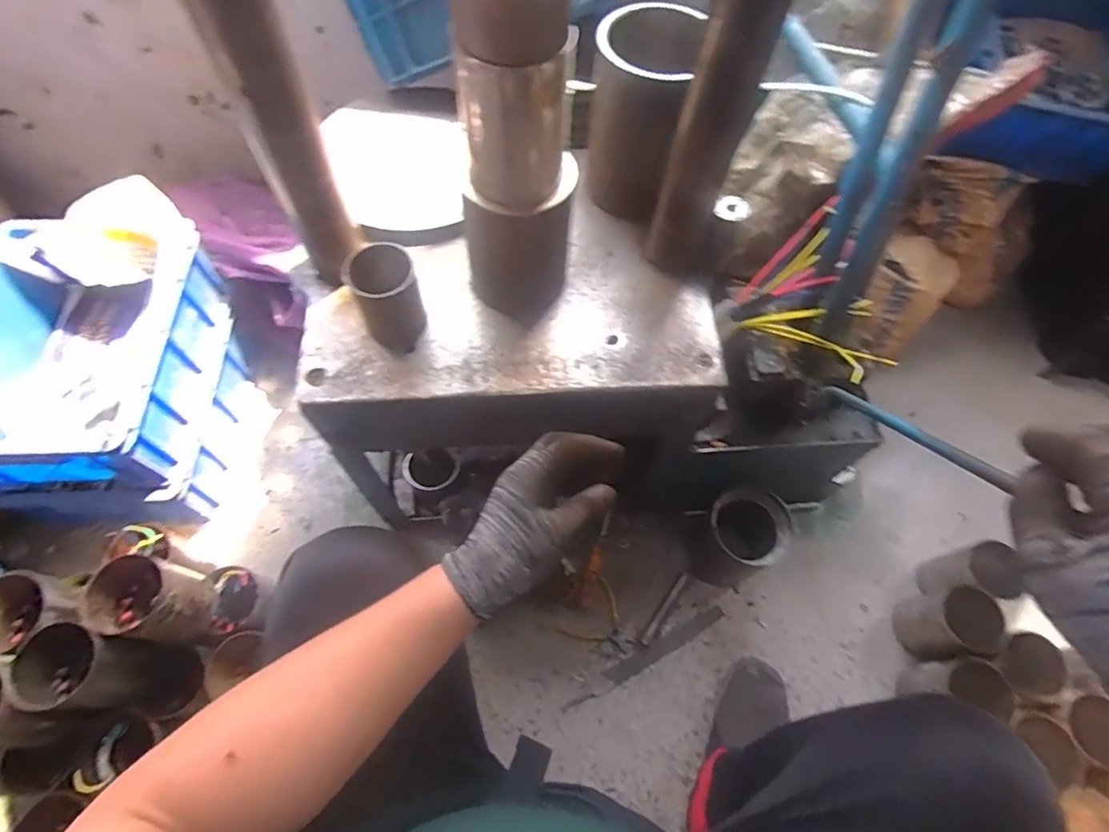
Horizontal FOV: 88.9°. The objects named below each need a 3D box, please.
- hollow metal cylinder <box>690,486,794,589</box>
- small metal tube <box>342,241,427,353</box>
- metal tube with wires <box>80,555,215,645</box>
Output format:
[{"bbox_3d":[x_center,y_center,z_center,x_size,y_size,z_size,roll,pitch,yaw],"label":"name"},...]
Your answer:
[{"bbox_3d":[0.294,0.203,0.917,0.116,0.186,0.120,1,63,-2],"label":"hollow metal cylinder"},{"bbox_3d":[-0.176,-0.126,0.602,0.068,0.092,0.077,-19,65,-12],"label":"small metal tube"},{"bbox_3d":[-0.520,0.245,0.739,0.101,0.112,0.092,1,63,-2],"label":"metal tube with wires"}]

